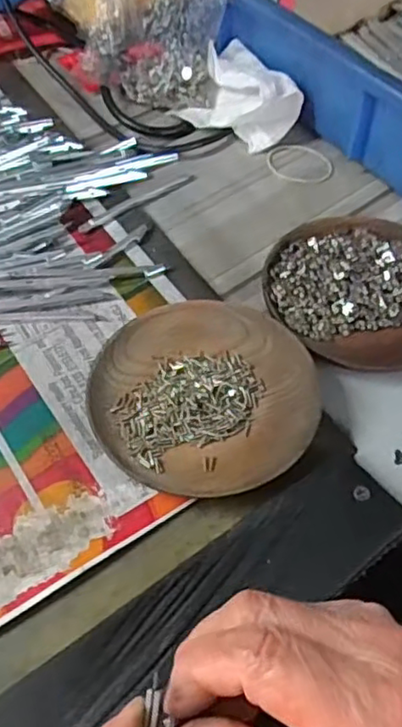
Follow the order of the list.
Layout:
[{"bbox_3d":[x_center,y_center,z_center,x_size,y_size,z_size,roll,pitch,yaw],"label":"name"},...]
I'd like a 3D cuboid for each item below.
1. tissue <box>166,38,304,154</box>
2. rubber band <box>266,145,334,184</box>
[{"bbox_3d":[0.031,-0.198,0.475,0.083,0.045,0.066,39,62,23],"label":"tissue"},{"bbox_3d":[0.071,-0.145,0.464,0.047,0.004,0.039,38,62,23],"label":"rubber band"}]

